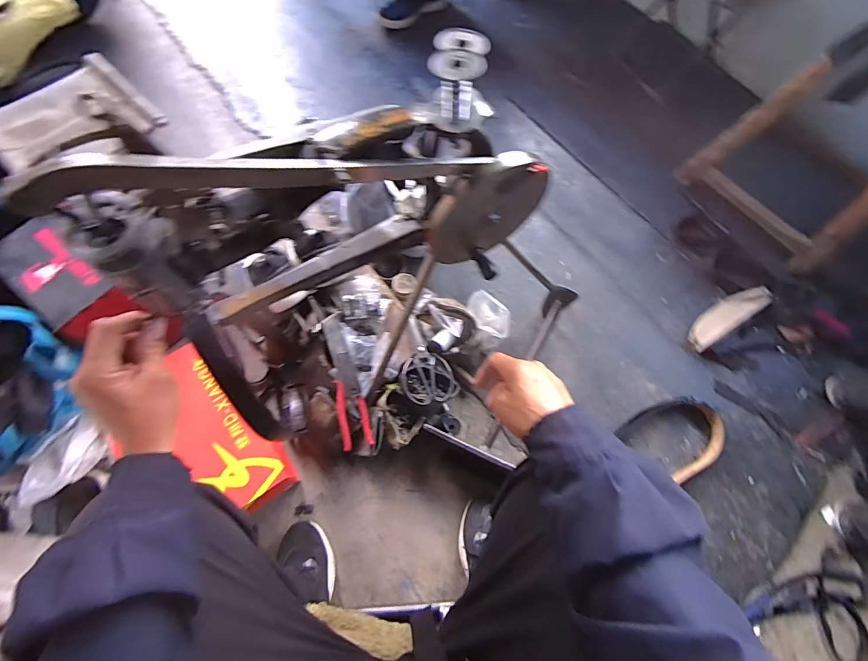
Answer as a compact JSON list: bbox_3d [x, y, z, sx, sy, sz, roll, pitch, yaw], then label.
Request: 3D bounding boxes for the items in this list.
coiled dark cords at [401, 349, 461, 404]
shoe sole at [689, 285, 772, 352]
[{"bbox_3d":[-0.014,0.092,0.804,0.096,0.026,0.103,1,70,-2],"label":"coiled dark cords"},{"bbox_3d":[0.672,-0.035,0.965,0.223,0.035,0.067,-31,74,-13],"label":"shoe sole"}]

